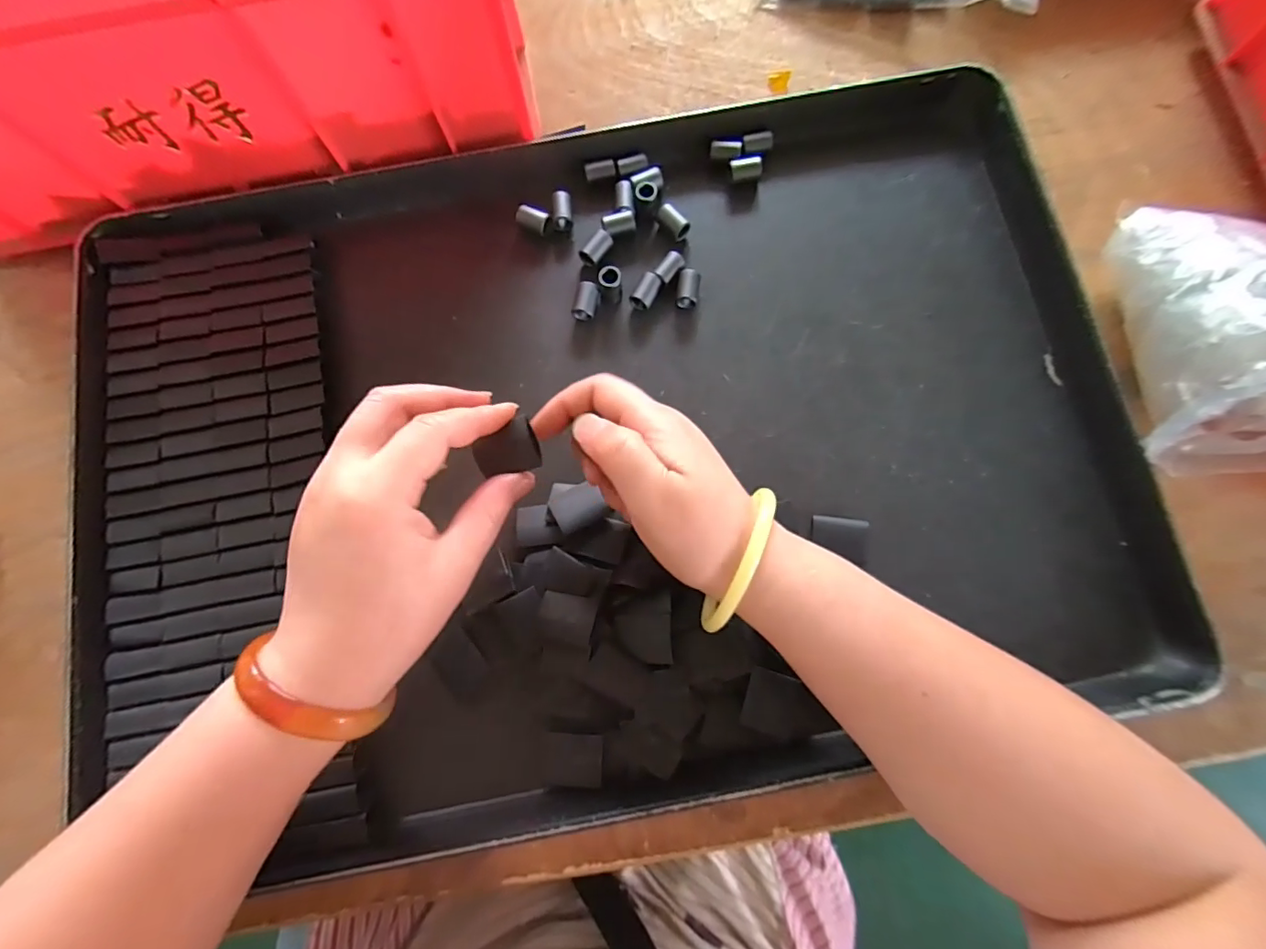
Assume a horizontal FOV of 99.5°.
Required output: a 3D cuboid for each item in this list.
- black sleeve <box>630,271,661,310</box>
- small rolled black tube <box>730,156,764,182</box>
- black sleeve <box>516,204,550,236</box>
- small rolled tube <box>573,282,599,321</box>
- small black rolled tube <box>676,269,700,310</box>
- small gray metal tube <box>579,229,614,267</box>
[{"bbox_3d":[0.009,-0.114,0.336,0.013,0.011,0.021,28,80,7],"label":"black sleeve"},{"bbox_3d":[0.074,-0.201,0.354,0.020,0.012,0.012,-9,78,-1],"label":"small rolled black tube"},{"bbox_3d":[-0.065,-0.163,0.347,0.020,0.015,0.012,24,80,6],"label":"black sleeve"},{"bbox_3d":[-0.029,-0.108,0.336,0.013,0.010,0.023,12,79,4],"label":"small rolled tube"},{"bbox_3d":[0.035,-0.115,0.336,0.013,0.011,0.023,11,79,3],"label":"small black rolled tube"},{"bbox_3d":[-0.023,-0.143,0.342,0.012,0.012,0.024,35,81,8],"label":"small gray metal tube"}]

